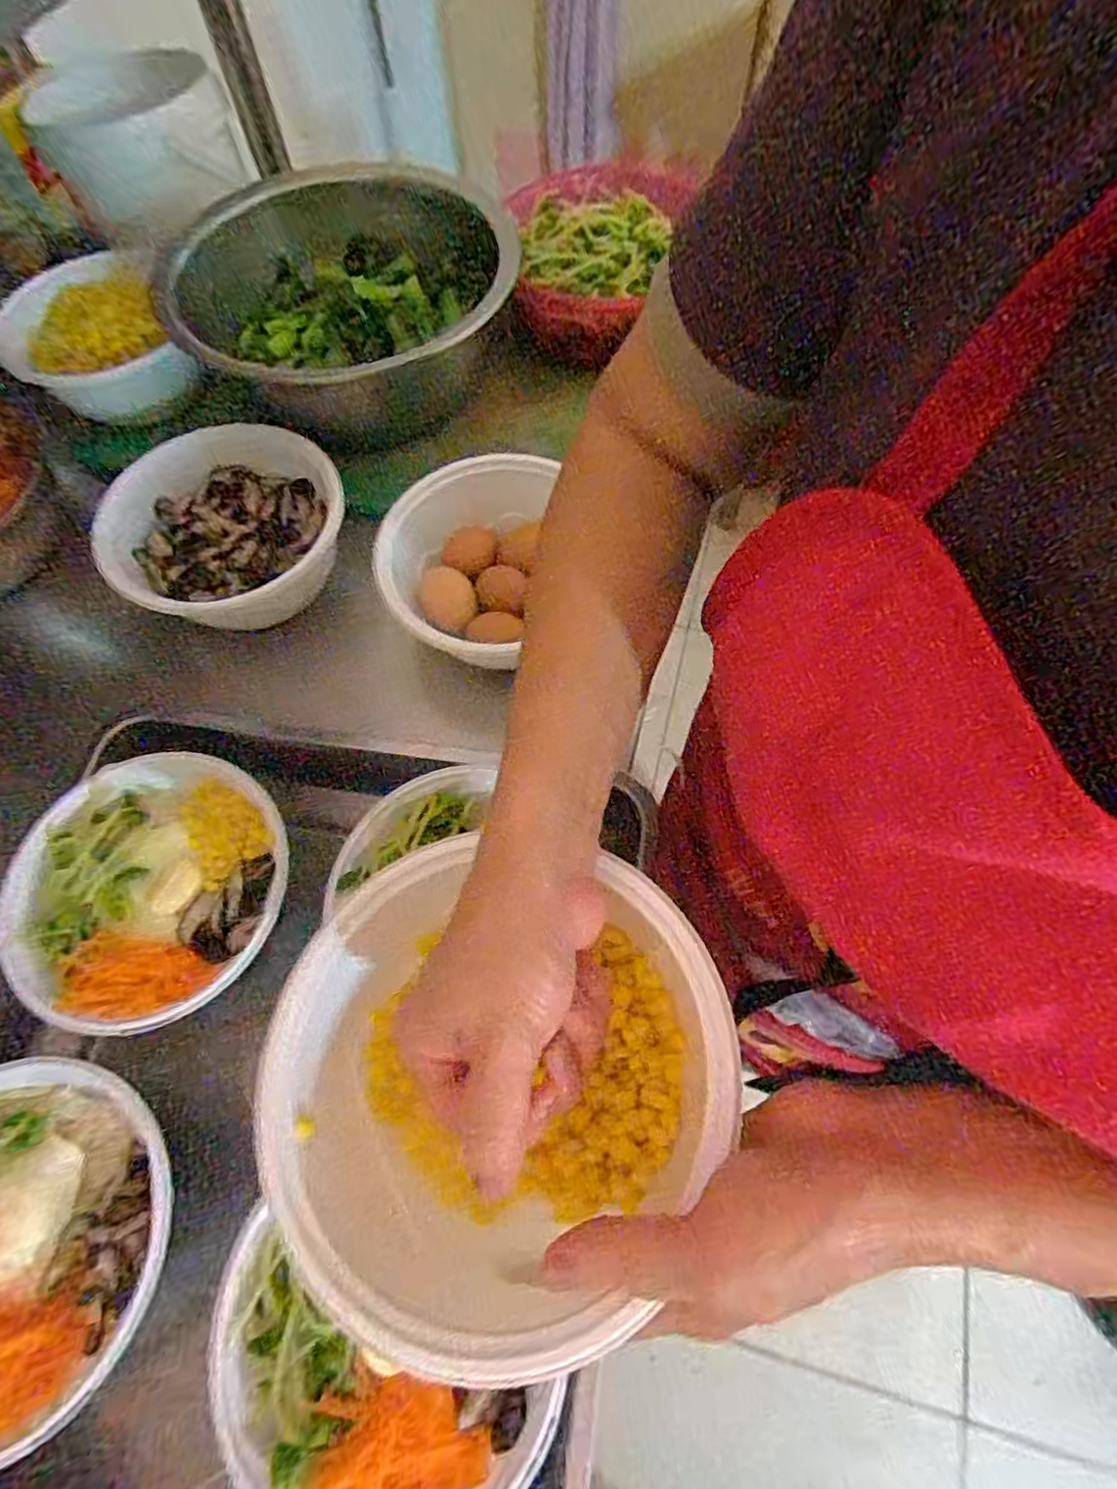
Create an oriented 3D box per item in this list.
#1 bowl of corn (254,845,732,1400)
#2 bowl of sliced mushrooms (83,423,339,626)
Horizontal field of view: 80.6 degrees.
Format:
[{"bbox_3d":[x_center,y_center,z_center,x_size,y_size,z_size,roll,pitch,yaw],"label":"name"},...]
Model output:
[{"bbox_3d":[-0.028,0.126,0.270,0.170,0.073,0.167,0,65,1],"label":"bowl of corn"},{"bbox_3d":[-0.256,-0.171,0.521,0.182,0.067,0.160,-30,68,-12],"label":"bowl of sliced mushrooms"}]

